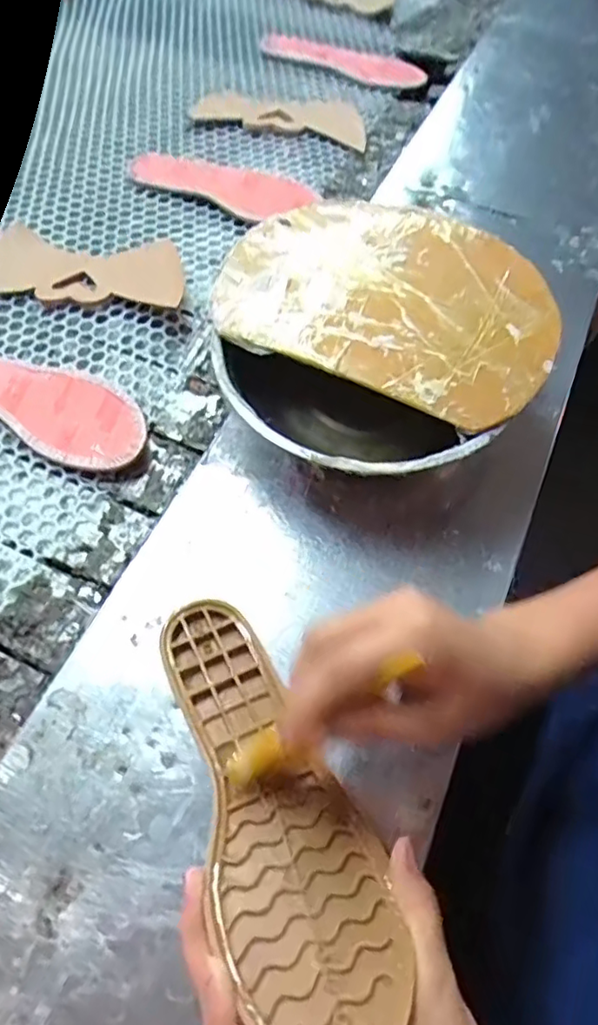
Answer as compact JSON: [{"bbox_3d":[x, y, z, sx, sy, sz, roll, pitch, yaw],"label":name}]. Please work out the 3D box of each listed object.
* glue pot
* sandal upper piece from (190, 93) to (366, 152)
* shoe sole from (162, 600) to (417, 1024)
[{"bbox_3d":[0.053,-0.120,0.454,0.239,0.085,0.229,0,61,-1],"label":"glue pot"},{"bbox_3d":[-0.013,-0.478,0.719,0.208,0.007,0.096,19,58,13],"label":"sandal upper piece"},{"bbox_3d":[-0.016,0.141,0.308,0.076,0.037,0.226,-21,47,-11],"label":"shoe sole"}]

